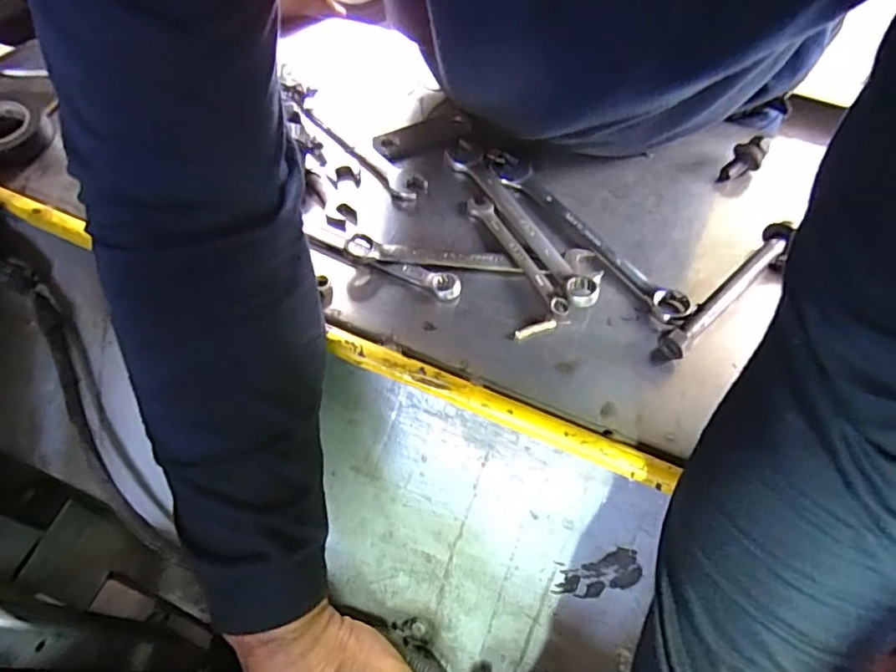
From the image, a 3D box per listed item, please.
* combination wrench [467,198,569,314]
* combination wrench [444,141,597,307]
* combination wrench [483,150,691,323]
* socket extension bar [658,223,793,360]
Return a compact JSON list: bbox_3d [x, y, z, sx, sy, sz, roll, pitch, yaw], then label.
[{"bbox_3d":[0.046,-0.056,0.386,0.014,0.005,0.110,-25,60,-14],"label":"combination wrench"},{"bbox_3d":[0.047,-0.083,0.402,0.025,0.006,0.169,-25,60,-14],"label":"combination wrench"},{"bbox_3d":[0.092,-0.076,0.403,0.027,0.014,0.185,-34,63,-19],"label":"combination wrench"},{"bbox_3d":[0.181,-0.030,0.370,0.129,0.021,0.017,-39,65,-21],"label":"socket extension bar"}]

